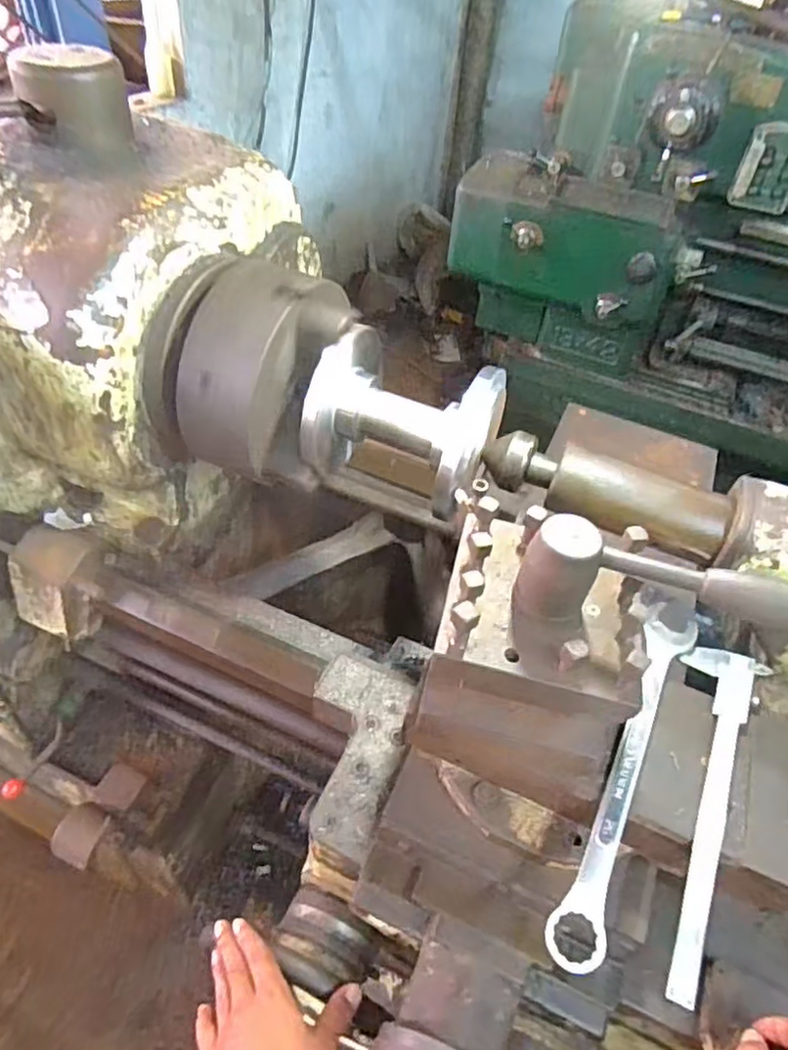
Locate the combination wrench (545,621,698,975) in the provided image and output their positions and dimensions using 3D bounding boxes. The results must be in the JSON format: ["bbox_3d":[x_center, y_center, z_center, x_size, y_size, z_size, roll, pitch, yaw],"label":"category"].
[{"bbox_3d":[0.184,0.184,0.506,0.041,0.017,0.301,25,49,17],"label":"combination wrench"}]

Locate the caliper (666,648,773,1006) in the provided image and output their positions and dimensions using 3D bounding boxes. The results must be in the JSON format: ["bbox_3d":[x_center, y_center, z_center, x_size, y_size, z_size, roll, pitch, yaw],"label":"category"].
[{"bbox_3d":[0.236,0.202,0.497,0.058,0.014,0.283,23,49,15],"label":"caliper"}]

